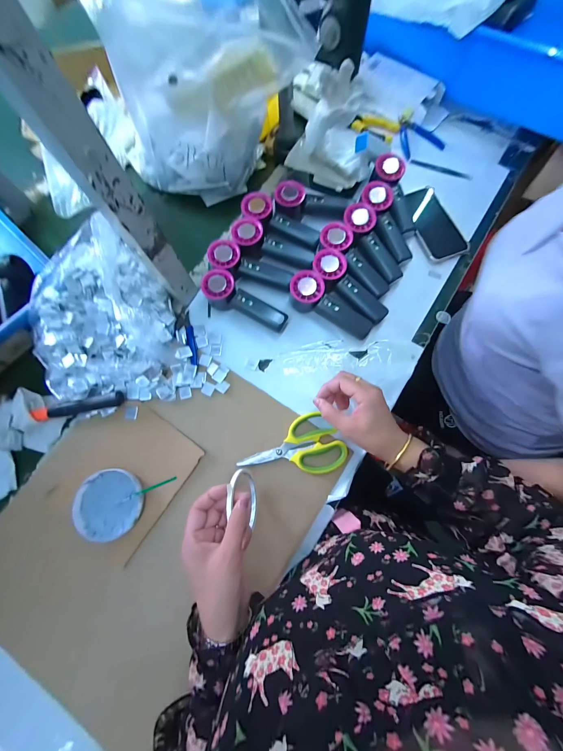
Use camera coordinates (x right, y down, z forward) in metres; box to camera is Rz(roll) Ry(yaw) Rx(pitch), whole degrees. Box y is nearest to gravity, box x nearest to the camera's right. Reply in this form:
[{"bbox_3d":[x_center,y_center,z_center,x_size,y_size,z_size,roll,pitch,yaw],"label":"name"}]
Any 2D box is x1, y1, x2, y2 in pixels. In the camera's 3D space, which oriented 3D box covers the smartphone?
[{"bbox_3d":[0.296,-0.299,0.535,0.084,0.012,0.158,-19,76,-3],"label":"smartphone"}]

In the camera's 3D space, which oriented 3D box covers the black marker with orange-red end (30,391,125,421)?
[{"bbox_3d":[-0.338,0.050,0.458,0.151,0.026,0.025,-10,76,-1],"label":"black marker with orange-red end"}]

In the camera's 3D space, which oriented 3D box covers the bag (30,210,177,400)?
[{"bbox_3d":[-0.309,-0.102,0.462,0.228,0.089,0.257,-10,76,-1],"label":"bag"}]

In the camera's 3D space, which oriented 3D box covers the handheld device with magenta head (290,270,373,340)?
[{"bbox_3d":[0.086,-0.120,0.475,0.155,0.055,0.057,28,79,8],"label":"handheld device with magenta head"}]

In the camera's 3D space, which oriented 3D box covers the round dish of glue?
[{"bbox_3d":[-0.263,0.196,0.421,0.099,0.027,0.098,-3,76,1],"label":"round dish of glue"}]

